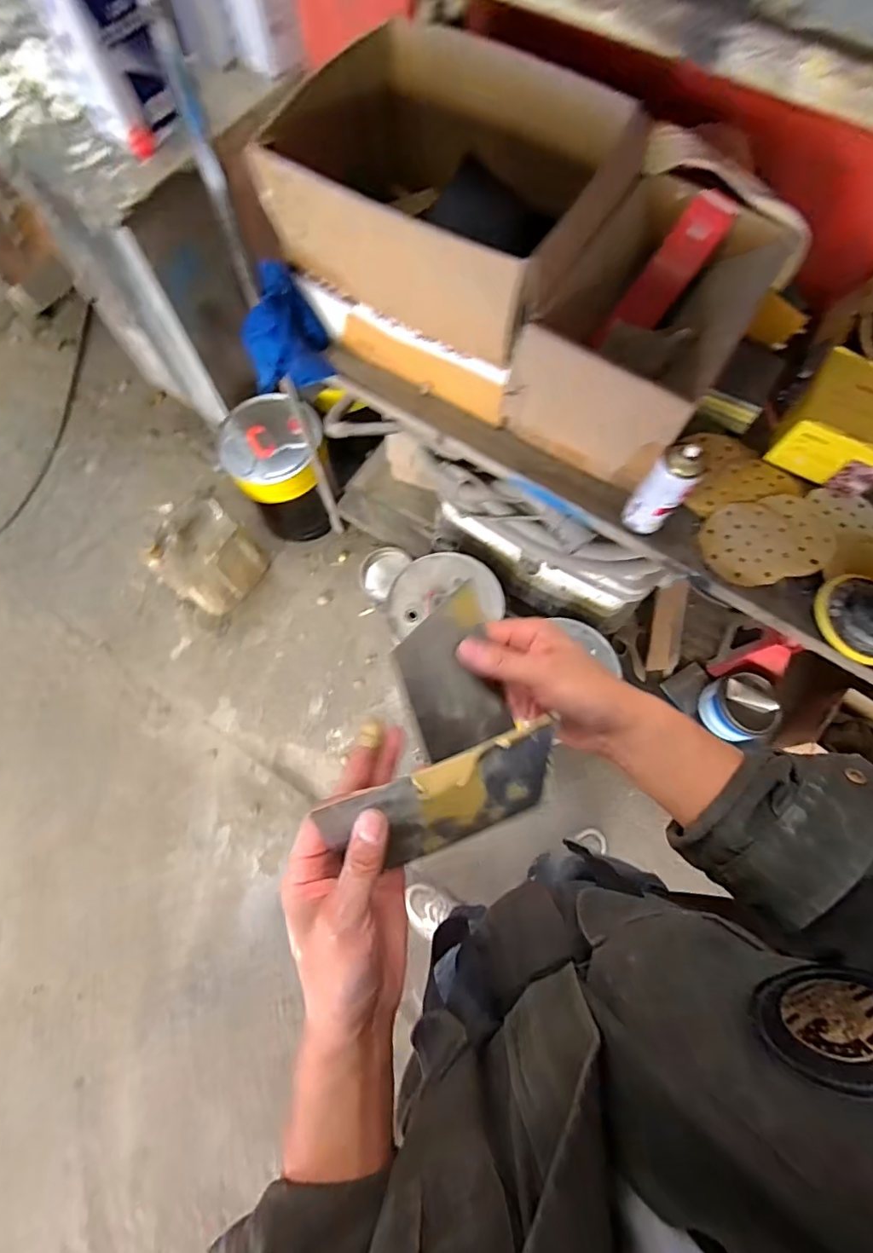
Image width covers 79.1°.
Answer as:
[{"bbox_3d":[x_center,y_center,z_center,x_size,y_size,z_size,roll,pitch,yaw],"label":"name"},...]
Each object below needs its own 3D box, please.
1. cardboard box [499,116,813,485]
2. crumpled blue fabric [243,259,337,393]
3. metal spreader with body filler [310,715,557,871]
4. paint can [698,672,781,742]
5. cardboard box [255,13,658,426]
[{"bbox_3d":[0.328,-0.464,0.822,0.255,0.240,0.453,32,75,10],"label":"cardboard box"},{"bbox_3d":[-0.268,-0.511,0.921,0.138,0.170,0.117,-16,73,-5],"label":"crumpled blue fabric"},{"bbox_3d":[0.005,0.104,0.304,0.131,0.068,0.009,-21,35,-2],"label":"metal spreader with body filler"},{"bbox_3d":[0.704,0.195,1.236,0.143,0.087,0.159,-16,73,-5],"label":"paint can"},{"bbox_3d":[0.003,-0.662,0.871,0.467,0.282,0.417,27,74,9],"label":"cardboard box"}]

